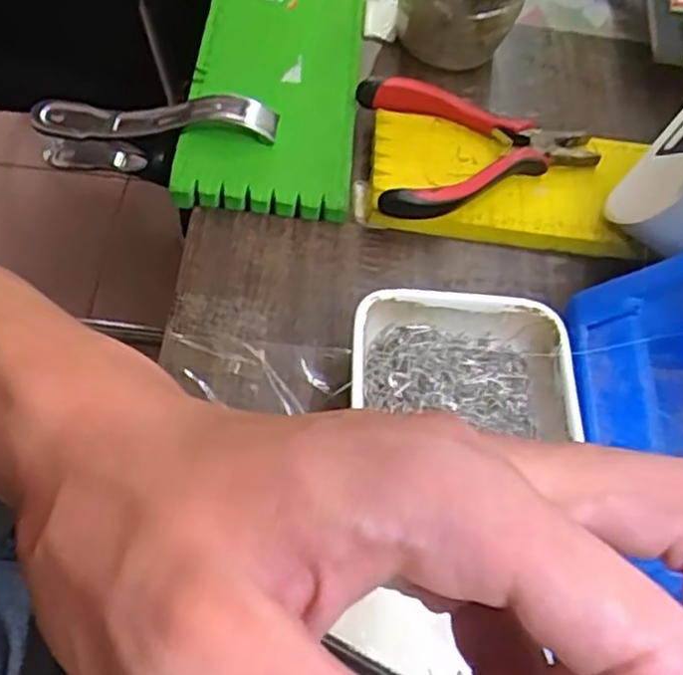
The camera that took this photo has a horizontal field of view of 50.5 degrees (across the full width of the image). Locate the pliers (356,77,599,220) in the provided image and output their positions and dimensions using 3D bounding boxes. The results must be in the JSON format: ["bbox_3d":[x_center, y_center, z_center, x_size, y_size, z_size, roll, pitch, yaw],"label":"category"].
[{"bbox_3d":[0.065,-0.091,0.339,0.106,0.022,0.077,-3,59,-10],"label":"pliers"}]

